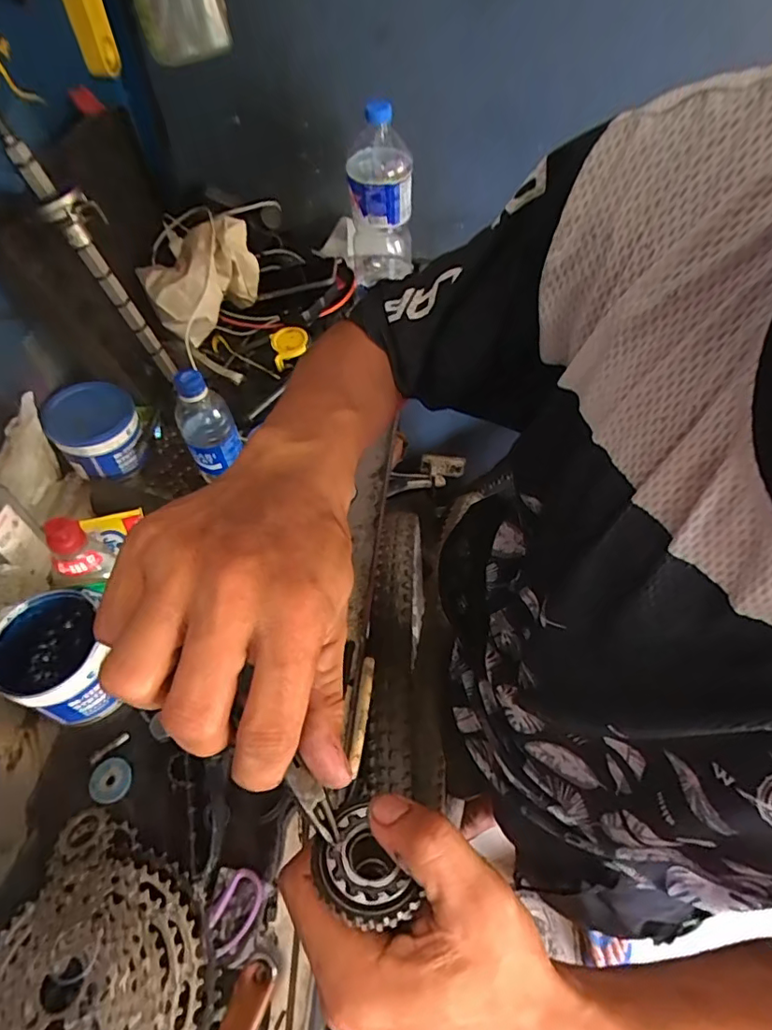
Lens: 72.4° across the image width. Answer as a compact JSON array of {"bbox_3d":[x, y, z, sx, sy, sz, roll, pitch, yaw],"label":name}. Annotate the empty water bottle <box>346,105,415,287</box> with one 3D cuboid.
[{"bbox_3d":[-0.007,-0.427,0.738,0.083,0.241,0.091,1,56,-2],"label":"empty water bottle"}]

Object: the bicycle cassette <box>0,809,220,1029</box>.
[{"bbox_3d":[-0.224,0.361,0.394,0.191,0.033,0.190,1,56,-2],"label":"bicycle cassette"}]

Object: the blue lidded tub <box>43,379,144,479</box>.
[{"bbox_3d":[-0.371,-0.107,0.685,0.100,0.082,0.098,1,56,-2],"label":"blue lidded tub"}]

